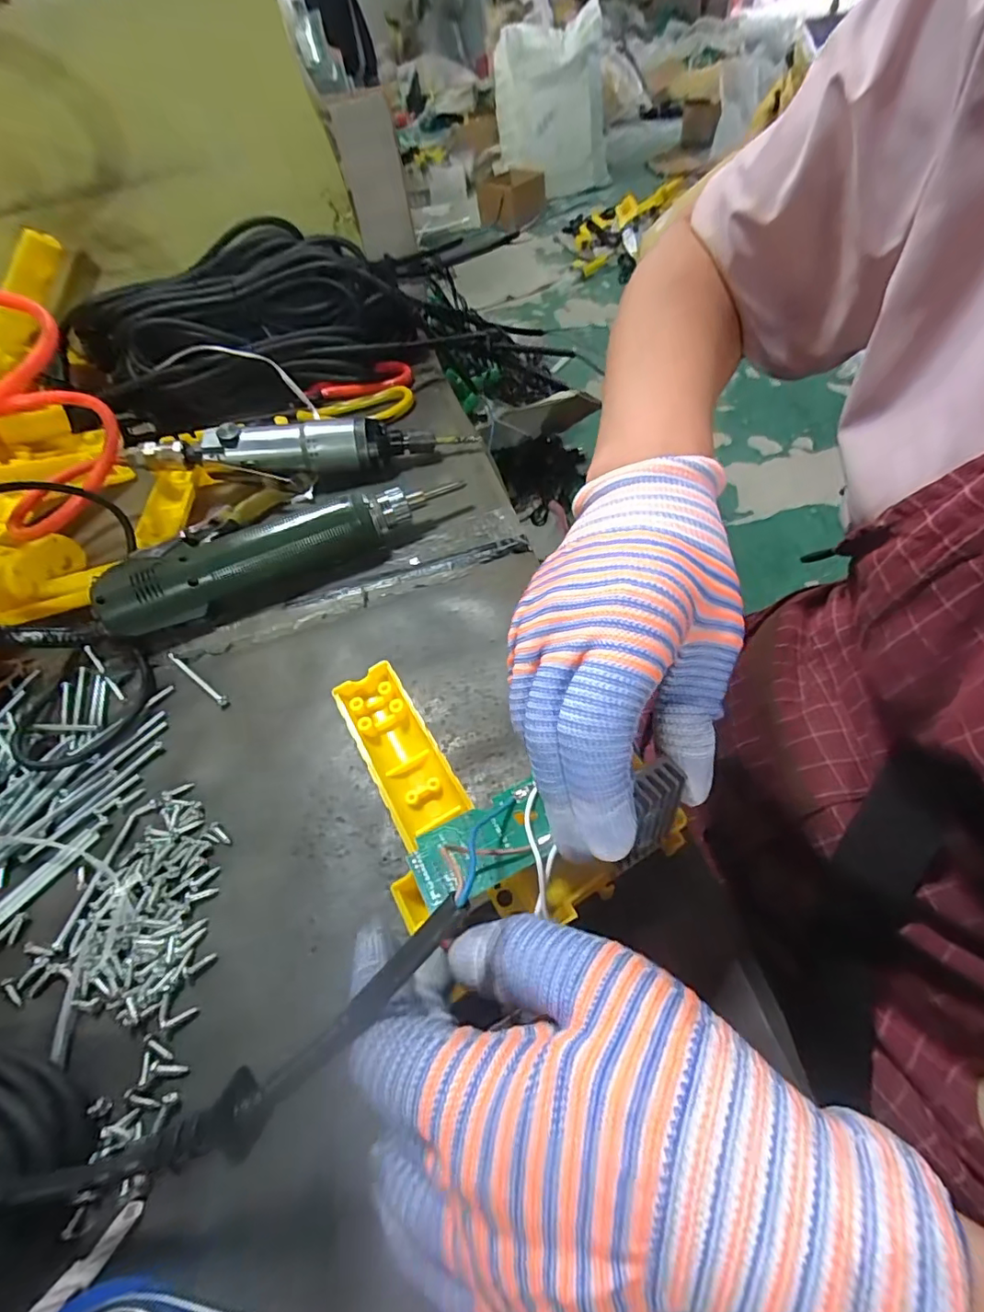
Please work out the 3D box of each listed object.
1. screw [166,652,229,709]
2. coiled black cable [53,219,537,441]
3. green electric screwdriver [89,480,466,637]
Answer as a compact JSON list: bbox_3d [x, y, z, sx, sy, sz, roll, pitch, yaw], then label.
[{"bbox_3d":[-0.182,0.013,0.328,0.065,0.004,0.007,32,62,26],"label":"screw"},{"bbox_3d":[-0.184,-0.316,0.507,0.388,0.111,0.128,-22,54,-11],"label":"coiled black cable"},{"bbox_3d":[-0.140,-0.075,0.367,0.249,0.037,0.050,-22,54,-11],"label":"green electric screwdriver"}]

